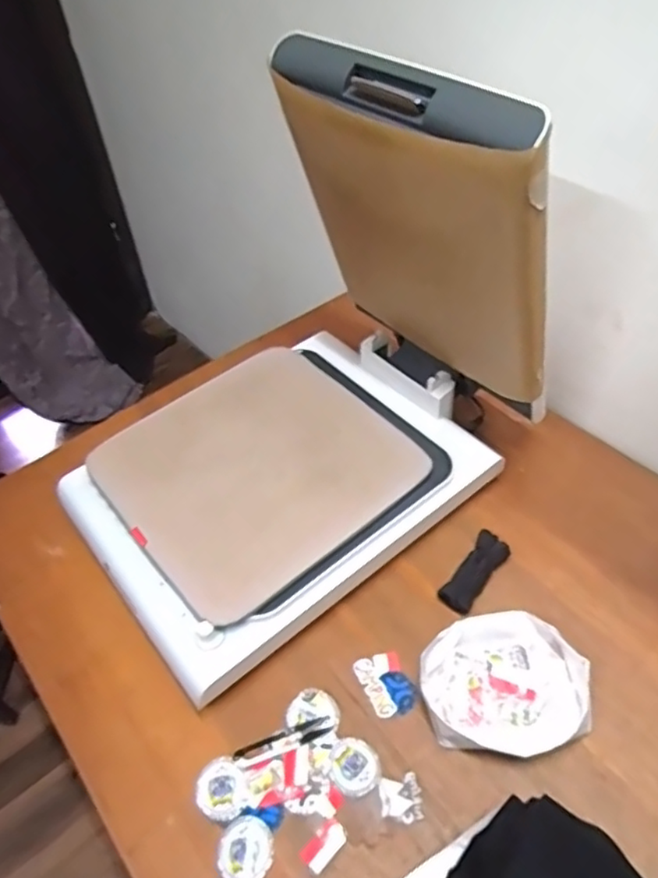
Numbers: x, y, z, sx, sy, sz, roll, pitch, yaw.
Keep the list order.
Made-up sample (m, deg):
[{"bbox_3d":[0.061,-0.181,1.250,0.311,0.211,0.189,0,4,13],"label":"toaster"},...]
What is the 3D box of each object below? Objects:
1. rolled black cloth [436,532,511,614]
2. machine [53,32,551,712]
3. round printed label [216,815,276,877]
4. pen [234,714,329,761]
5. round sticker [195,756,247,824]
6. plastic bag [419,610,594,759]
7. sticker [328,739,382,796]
[{"bbox_3d":[0.204,0.190,0.879,0.044,0.034,0.135,29,55,28],"label":"rolled black cloth"},{"bbox_3d":[-0.066,-0.116,0.805,0.624,0.502,0.424,-33,55,-23],"label":"machine"},{"bbox_3d":[-0.092,0.451,0.684,0.061,0.004,0.064,-2,47,2],"label":"round printed label"},{"bbox_3d":[-0.058,0.363,0.762,0.120,0.004,0.013,-18,48,-12],"label":"pen"},{"bbox_3d":[-0.126,0.409,0.727,0.056,0.004,0.066,-32,52,-23],"label":"round sticker"},{"bbox_3d":[0.215,0.300,0.771,0.198,0.047,0.167,-3,47,1],"label":"plastic bag"},{"bbox_3d":[0.030,0.384,0.733,0.056,0.005,0.060,-2,47,2],"label":"sticker"}]

